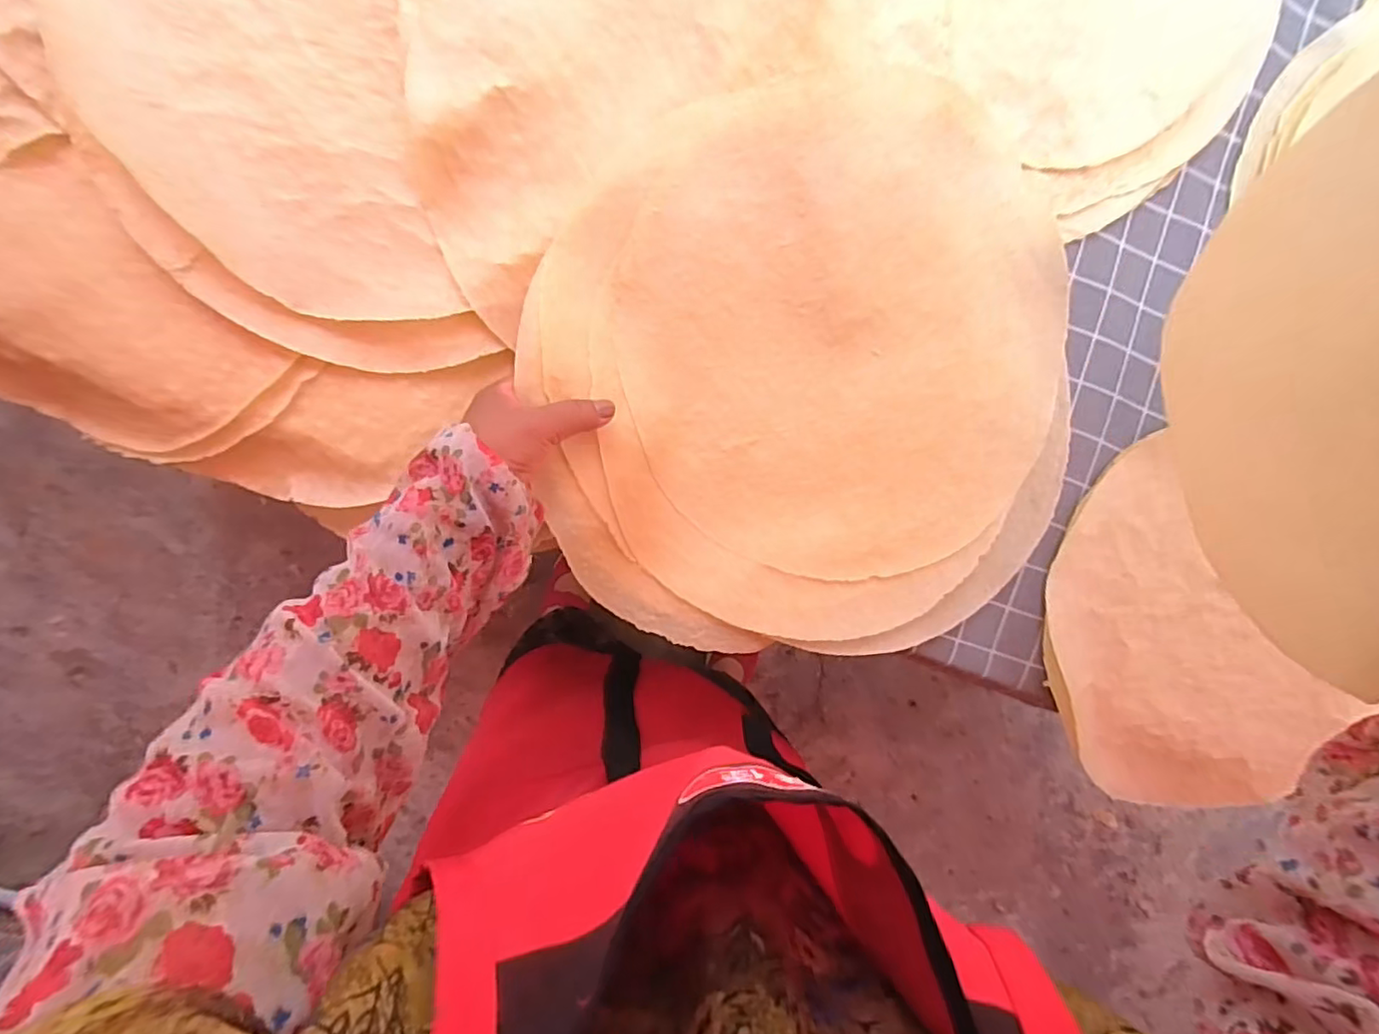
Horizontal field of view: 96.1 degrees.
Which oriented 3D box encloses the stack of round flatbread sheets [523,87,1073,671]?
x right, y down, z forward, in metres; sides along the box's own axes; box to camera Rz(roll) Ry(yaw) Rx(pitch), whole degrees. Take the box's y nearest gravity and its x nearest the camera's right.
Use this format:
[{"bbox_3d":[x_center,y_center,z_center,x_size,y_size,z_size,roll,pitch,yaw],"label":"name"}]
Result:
[{"bbox_3d":[0.105,-0.106,0.462,0.404,0.049,0.396,-8,95,-9],"label":"stack of round flatbread sheets"}]

